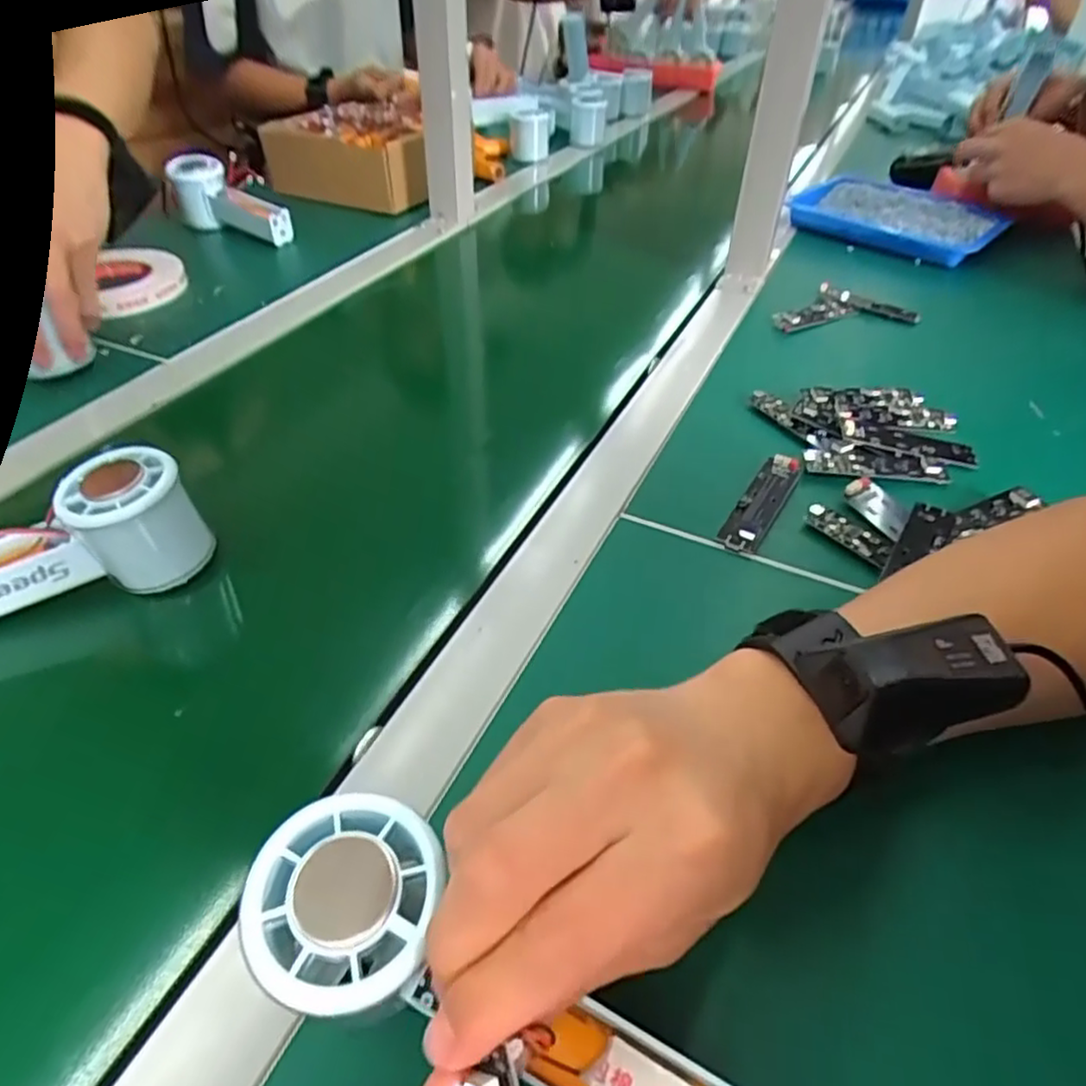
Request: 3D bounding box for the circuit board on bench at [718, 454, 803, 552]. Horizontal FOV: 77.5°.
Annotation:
[{"bbox_3d":[0.135,-0.026,0.416,0.023,0.013,0.091,25,47,23],"label":"circuit board on bench"}]

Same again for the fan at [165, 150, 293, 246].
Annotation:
[{"bbox_3d":[-0.340,-0.369,0.725,0.157,0.063,0.046,23,47,22],"label":"fan"}]

